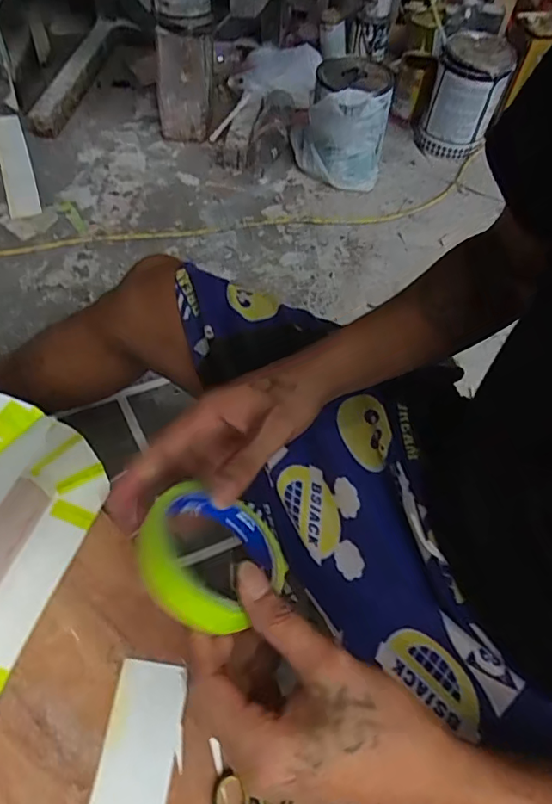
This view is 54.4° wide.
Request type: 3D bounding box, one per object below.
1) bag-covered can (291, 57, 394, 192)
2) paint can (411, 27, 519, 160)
[{"bbox_3d":[0.141,-0.603,1.178,0.192,0.215,0.147,-3,58,-7],"label":"bag-covered can"},{"bbox_3d":[0.448,-0.722,1.274,0.158,0.230,0.198,21,58,8],"label":"paint can"}]

